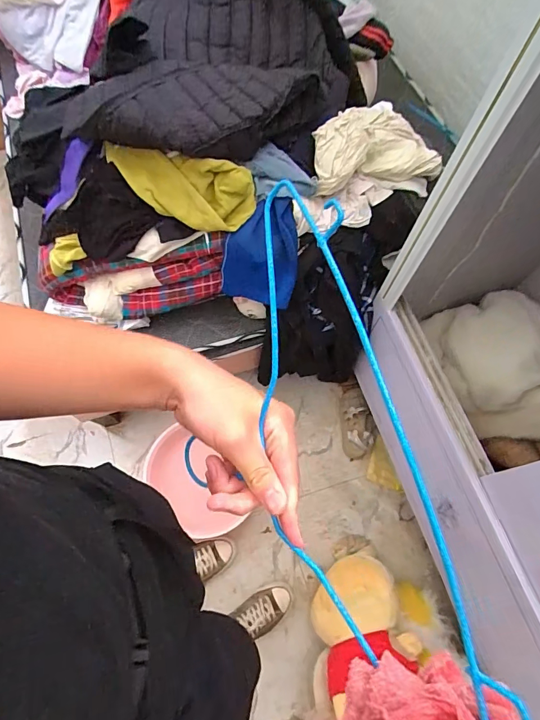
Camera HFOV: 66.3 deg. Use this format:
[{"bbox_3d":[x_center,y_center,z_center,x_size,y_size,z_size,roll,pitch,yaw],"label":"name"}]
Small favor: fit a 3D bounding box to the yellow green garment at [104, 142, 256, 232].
[{"bbox_3d":[-0.198,-0.385,0.930,0.324,0.110,0.121,8,67,2],"label":"yellow green garment"}]

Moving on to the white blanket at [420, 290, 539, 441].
[{"bbox_3d":[0.680,0.016,1.159,0.351,0.206,0.460,-11,67,-6],"label":"white blanket"}]

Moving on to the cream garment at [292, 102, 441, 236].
[{"bbox_3d":[0.242,-0.490,1.030,0.233,0.141,0.482,36,71,13],"label":"cream garment"}]

